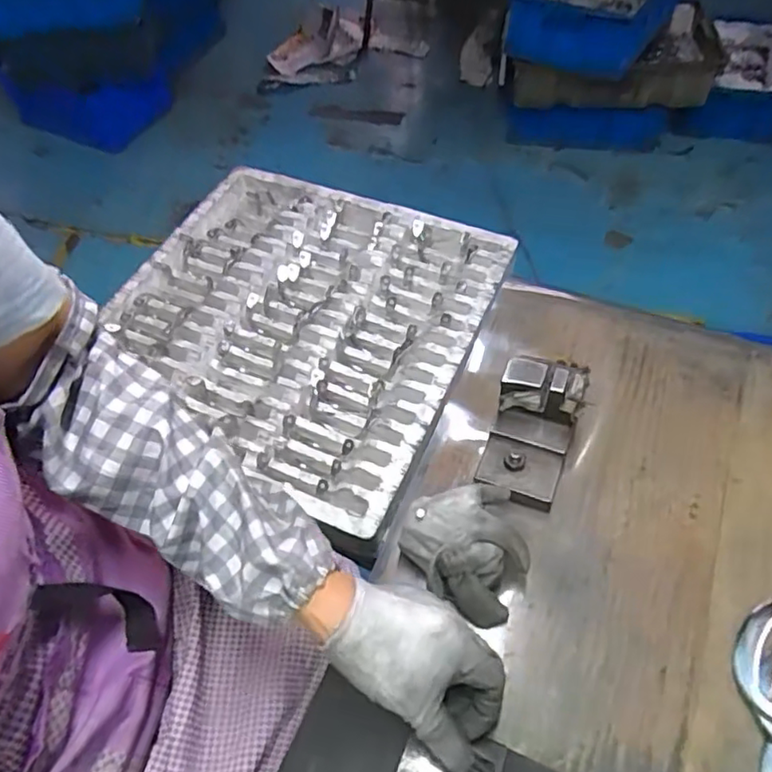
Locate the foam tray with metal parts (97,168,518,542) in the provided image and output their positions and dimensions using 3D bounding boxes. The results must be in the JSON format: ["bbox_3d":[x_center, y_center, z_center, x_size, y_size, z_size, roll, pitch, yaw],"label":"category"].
[{"bbox_3d":[-0.134,-0.105,0.929,0.529,0.046,0.521,19,59,17],"label":"foam tray with metal parts"}]

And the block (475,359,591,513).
[{"bbox_3d":[0.114,0.036,0.479,0.063,0.076,0.092,18,59,16],"label":"block"}]

